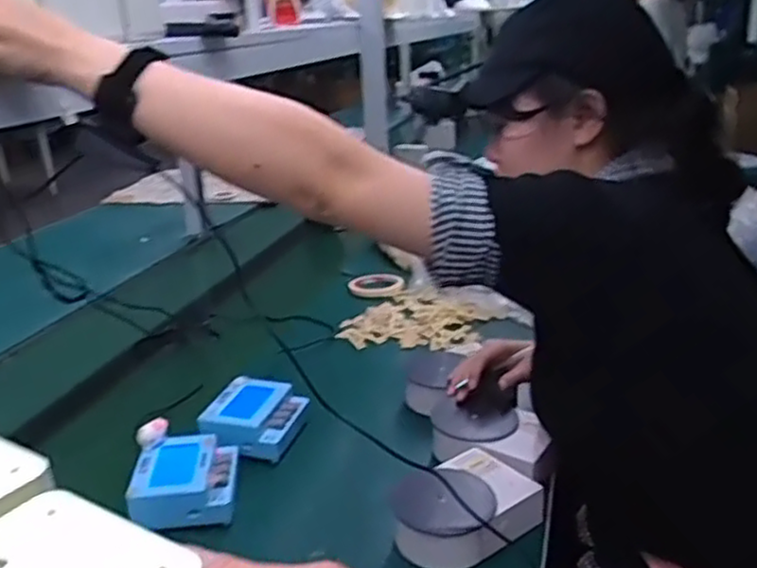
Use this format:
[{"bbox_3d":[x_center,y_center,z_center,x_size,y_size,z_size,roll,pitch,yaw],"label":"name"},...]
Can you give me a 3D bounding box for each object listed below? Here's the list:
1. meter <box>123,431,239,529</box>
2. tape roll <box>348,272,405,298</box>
[{"bbox_3d":[-0.198,0.202,0.744,0.100,0.042,0.101,-5,20,-7],"label":"meter"},{"bbox_3d":[-0.004,0.000,1.312,0.094,0.020,0.094,-5,20,-7],"label":"tape roll"}]

